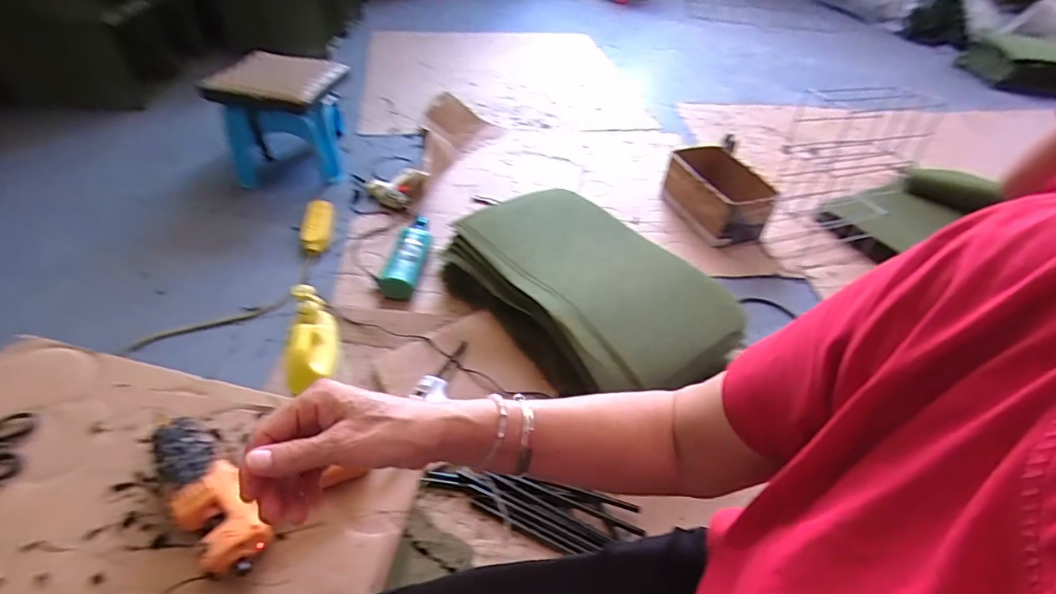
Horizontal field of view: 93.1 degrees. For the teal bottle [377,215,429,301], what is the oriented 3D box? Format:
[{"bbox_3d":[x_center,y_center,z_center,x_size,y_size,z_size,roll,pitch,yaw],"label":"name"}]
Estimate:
[{"bbox_3d":[-0.284,-0.106,1.211,0.082,0.060,0.271,7,44,2],"label":"teal bottle"}]

